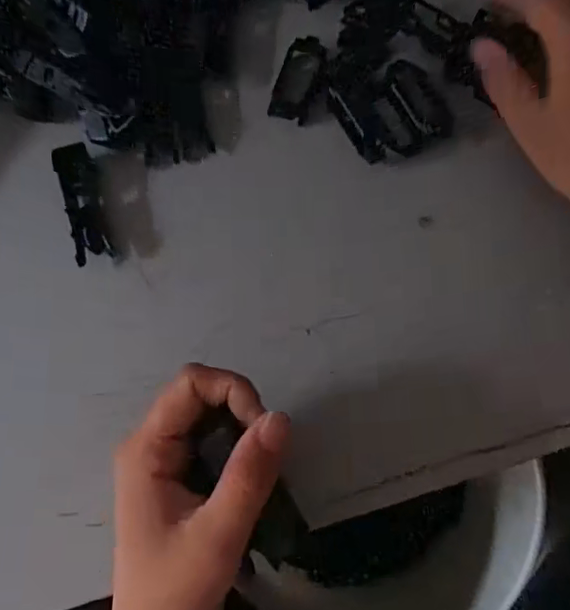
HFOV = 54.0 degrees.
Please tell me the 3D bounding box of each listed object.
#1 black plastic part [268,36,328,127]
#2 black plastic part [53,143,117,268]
[{"bbox_3d":[0.008,-0.129,0.320,0.023,0.004,0.049,17,79,4],"label":"black plastic part"},{"bbox_3d":[-0.108,-0.055,0.302,0.020,0.013,0.063,-15,79,-3],"label":"black plastic part"}]

